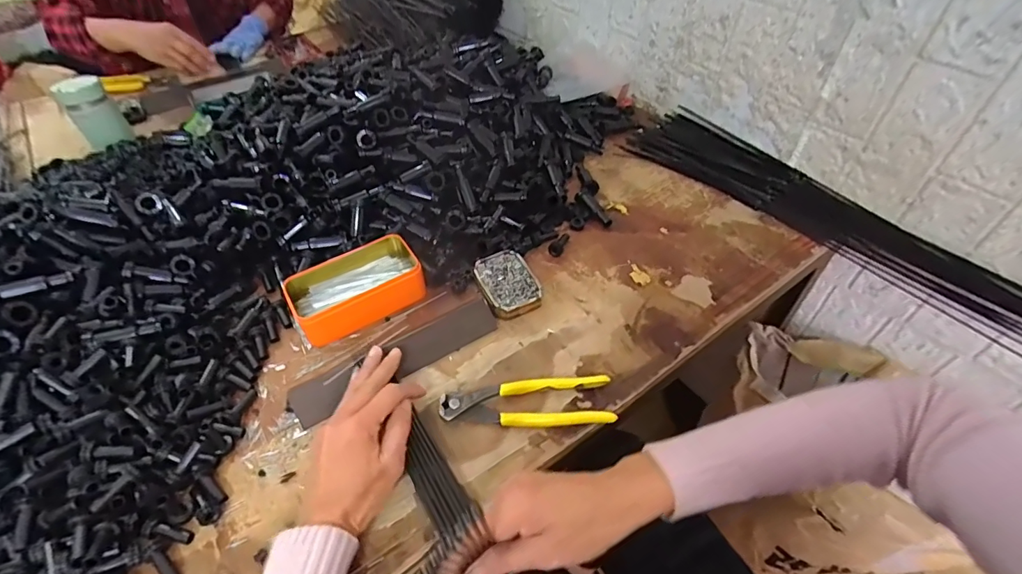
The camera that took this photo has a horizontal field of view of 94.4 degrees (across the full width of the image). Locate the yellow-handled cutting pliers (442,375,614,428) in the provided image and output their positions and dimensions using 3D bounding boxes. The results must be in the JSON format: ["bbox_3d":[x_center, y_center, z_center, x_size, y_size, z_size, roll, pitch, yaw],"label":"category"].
[{"bbox_3d":[0.015,0.115,0.462,0.165,0.014,0.045,-3,48,-1],"label":"yellow-handled cutting pliers"}]

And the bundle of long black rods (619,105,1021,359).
[{"bbox_3d":[0.388,-0.104,0.622,0.115,0.037,0.537,-30,54,-23],"label":"bundle of long black rods"}]

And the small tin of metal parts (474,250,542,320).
[{"bbox_3d":[-0.004,-0.003,0.559,0.061,0.020,0.090,-20,50,-15],"label":"small tin of metal parts"}]

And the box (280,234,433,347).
[{"bbox_3d":[-0.179,0.001,0.551,0.144,0.049,0.078,-25,52,-19],"label":"box"}]

